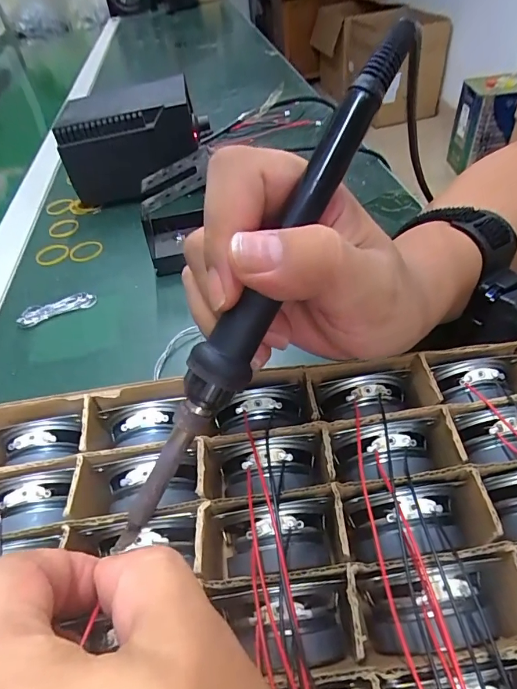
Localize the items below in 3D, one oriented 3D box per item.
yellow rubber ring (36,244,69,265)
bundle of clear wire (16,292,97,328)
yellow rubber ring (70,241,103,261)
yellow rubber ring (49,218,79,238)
[{"bbox_3d":[-0.204,-0.090,0.412,0.032,0.004,0.032,-4,46,5],"label":"yellow rubber ring"},{"bbox_3d":[-0.166,-0.031,0.345,0.061,0.006,0.022,-19,47,-9],"label":"bundle of clear wire"},{"bbox_3d":[-0.169,-0.092,0.409,0.032,0.004,0.030,-4,46,5],"label":"yellow rubber ring"},{"bbox_3d":[-0.210,-0.127,0.451,0.031,0.004,0.034,-4,46,5],"label":"yellow rubber ring"}]

